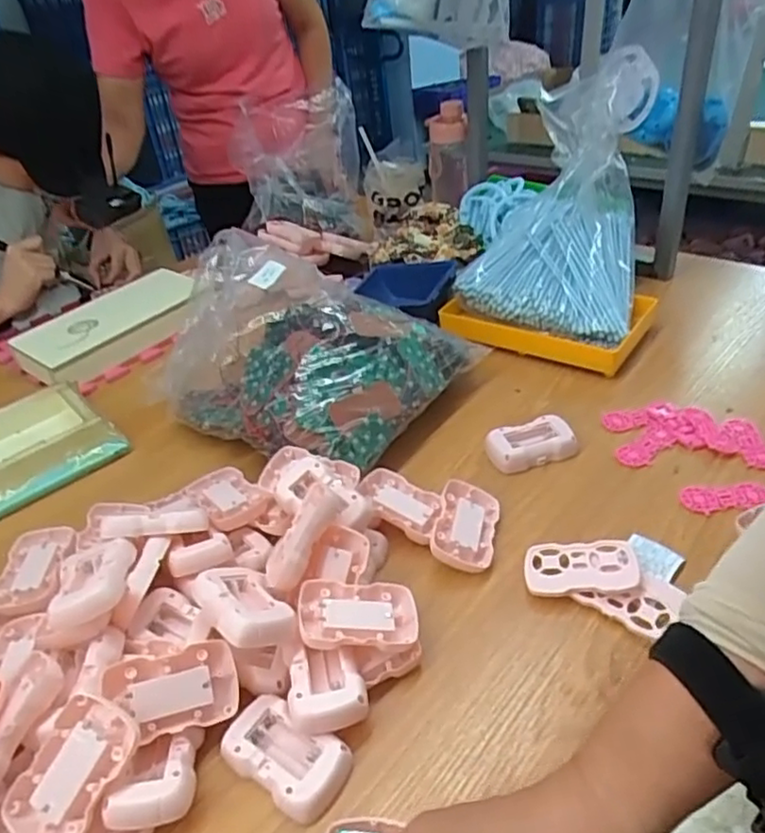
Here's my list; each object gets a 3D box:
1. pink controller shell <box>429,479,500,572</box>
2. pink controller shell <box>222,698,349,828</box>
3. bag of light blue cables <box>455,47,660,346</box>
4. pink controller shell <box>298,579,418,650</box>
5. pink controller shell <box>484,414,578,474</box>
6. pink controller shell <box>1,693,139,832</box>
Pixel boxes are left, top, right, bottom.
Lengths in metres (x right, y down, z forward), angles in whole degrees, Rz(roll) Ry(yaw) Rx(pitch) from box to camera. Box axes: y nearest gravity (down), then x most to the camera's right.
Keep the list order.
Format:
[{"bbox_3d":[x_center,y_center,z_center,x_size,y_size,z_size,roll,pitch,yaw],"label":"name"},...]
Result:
[{"bbox_3d":[0.077,0.100,0.587,0.056,0.017,0.092,23,39,2],"label":"pink controller shell"},{"bbox_3d":[-0.069,0.231,0.441,0.088,0.018,0.051,19,43,31],"label":"pink controller shell"},{"bbox_3d":[0.266,-0.305,0.915,0.259,0.104,0.422,16,83,24],"label":"bag of light blue cables"},{"bbox_3d":[-0.019,0.154,0.495,0.091,0.015,0.056,7,34,-12],"label":"pink controller shell"},{"bbox_3d":[0.158,0.029,0.681,0.086,0.025,0.050,-12,36,-7],"label":"pink controller shell"},{"bbox_3d":[-0.200,0.230,0.409,0.055,0.012,0.089,28,75,13],"label":"pink controller shell"}]

